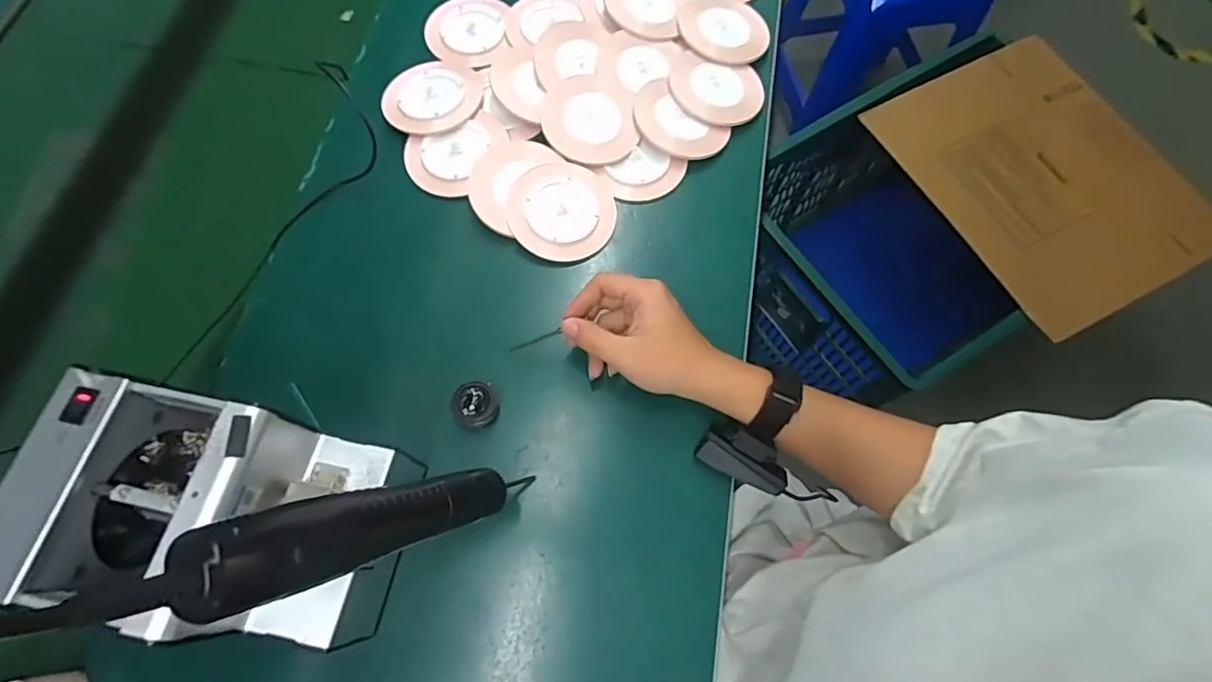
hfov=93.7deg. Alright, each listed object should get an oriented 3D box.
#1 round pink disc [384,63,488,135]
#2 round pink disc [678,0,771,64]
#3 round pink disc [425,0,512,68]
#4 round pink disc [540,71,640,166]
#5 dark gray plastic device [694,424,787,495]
[{"bbox_3d":[-0.177,-0.251,0.582,0.099,0.005,0.092,0,69,0],"label":"round pink disc"},{"bbox_3d":[0.130,-0.343,0.622,0.098,0.015,0.089,7,69,2],"label":"round pink disc"},{"bbox_3d":[-0.146,-0.342,0.620,0.091,0.010,0.096,0,69,0],"label":"round pink disc"},{"bbox_3d":[-0.017,-0.224,0.572,0.091,0.004,0.100,1,77,-3],"label":"round pink disc"},{"bbox_3d":[0.110,0.090,0.451,0.071,0.019,0.038,22,114,14],"label":"dark gray plastic device"}]

